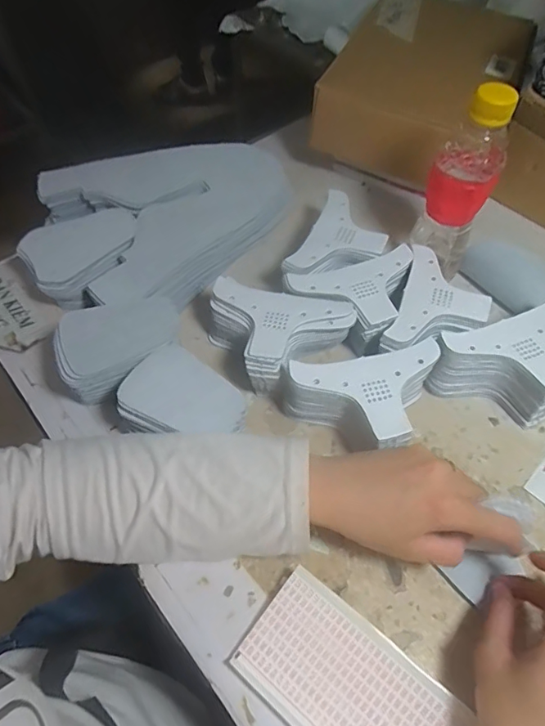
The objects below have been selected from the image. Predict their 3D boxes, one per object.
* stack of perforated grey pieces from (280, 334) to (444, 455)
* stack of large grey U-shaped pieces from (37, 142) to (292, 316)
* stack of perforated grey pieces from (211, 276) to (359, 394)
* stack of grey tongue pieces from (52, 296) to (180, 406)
[{"bbox_3d":[0.077,0.038,0.381,0.126,0.058,0.082,-9,57,-7],"label":"stack of perforated grey pieces"},{"bbox_3d":[-0.119,-0.168,0.516,0.247,0.056,0.226,-36,64,-22],"label":"stack of large grey U-shaped pieces"},{"bbox_3d":[0.002,-0.034,0.428,0.104,0.057,0.102,-30,62,-19],"label":"stack of perforated grey pieces"},{"bbox_3d":[-0.129,-0.010,0.409,0.101,0.053,0.072,-15,58,-11],"label":"stack of grey tongue pieces"}]

